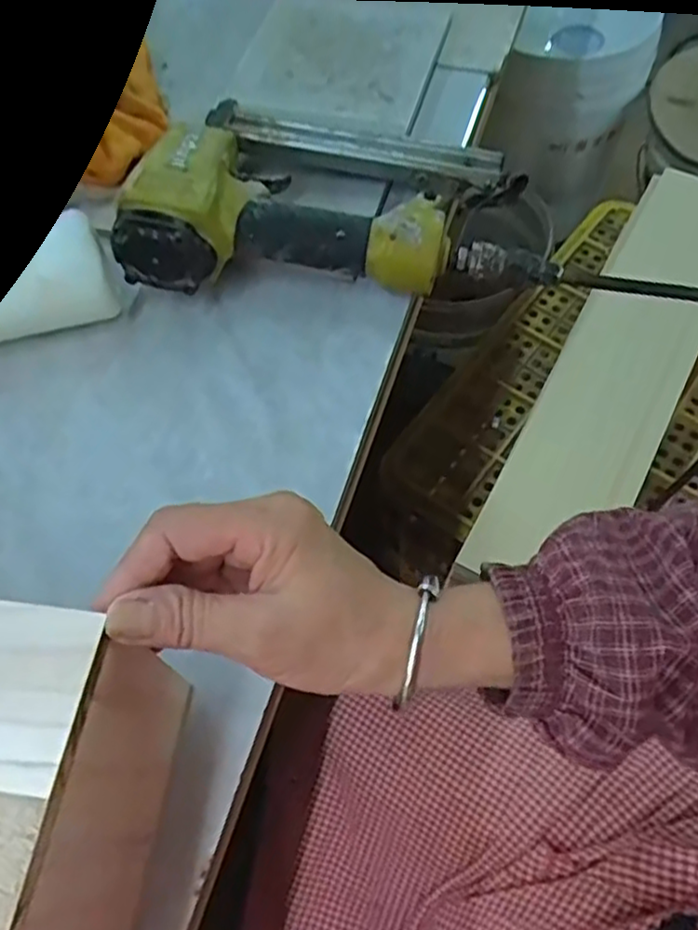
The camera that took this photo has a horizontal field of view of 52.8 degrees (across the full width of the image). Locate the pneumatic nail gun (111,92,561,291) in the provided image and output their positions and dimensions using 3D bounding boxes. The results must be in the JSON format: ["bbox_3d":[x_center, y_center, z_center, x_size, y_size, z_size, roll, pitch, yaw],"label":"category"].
[{"bbox_3d":[-0.005,-0.182,0.455,0.259,0.073,0.157,0,62,3],"label":"pneumatic nail gun"}]

